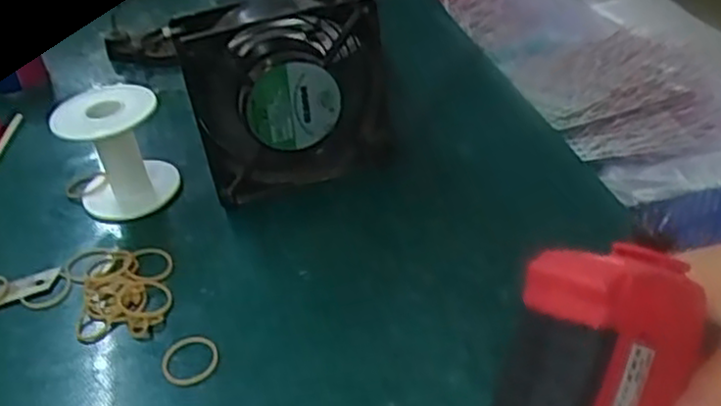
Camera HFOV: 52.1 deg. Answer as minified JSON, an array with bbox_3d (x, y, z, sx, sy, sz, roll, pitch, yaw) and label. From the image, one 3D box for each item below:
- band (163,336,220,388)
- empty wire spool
[{"bbox_3d":[-0.089,0.080,0.384,0.029,0.004,0.032,-21,39,-18],"label":"band"},{"bbox_3d":[-0.159,-0.032,0.485,0.064,0.073,0.064,-18,38,-14],"label":"empty wire spool"}]

